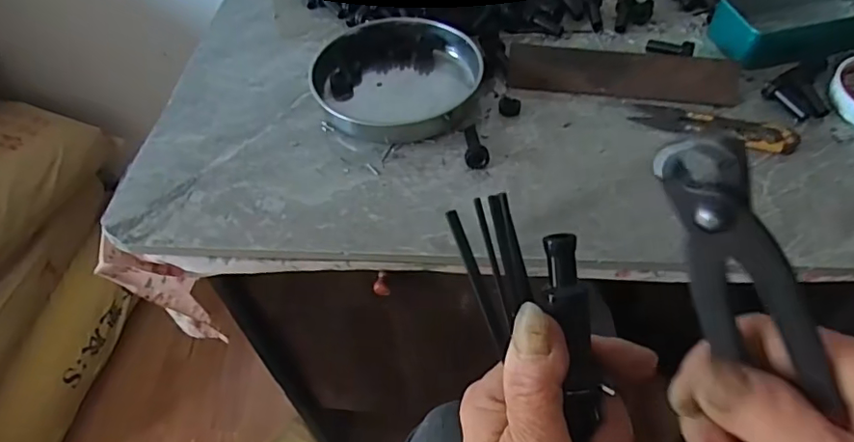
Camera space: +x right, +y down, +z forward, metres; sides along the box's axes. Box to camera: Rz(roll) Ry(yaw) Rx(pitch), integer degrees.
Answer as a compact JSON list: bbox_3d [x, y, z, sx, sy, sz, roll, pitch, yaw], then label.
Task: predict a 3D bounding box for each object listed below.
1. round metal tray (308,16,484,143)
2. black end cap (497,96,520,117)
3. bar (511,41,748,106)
[{"bbox_3d":[-0.026,-0.127,0.469,0.137,0.029,0.138,-2,52,3],"label":"round metal tray"},{"bbox_3d":[0.068,-0.094,0.452,0.018,0.009,0.014,8,53,10],"label":"black end cap"},{"bbox_3d":[0.159,-0.121,0.452,0.180,0.034,0.006,9,21,13],"label":"bar"}]

